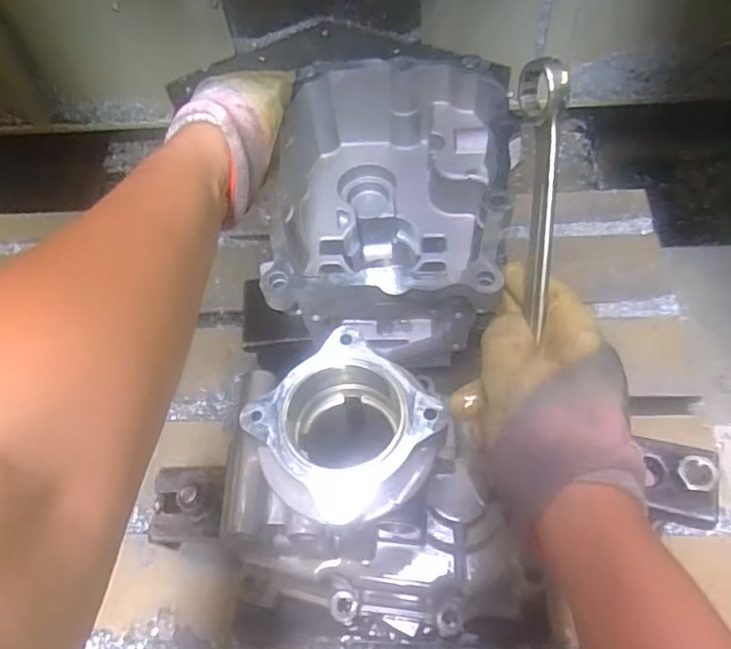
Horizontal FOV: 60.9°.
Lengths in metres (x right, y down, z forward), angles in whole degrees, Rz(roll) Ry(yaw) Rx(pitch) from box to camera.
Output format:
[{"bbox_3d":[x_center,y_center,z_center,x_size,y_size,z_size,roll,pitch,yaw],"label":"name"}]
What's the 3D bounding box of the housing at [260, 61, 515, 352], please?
[{"bbox_3d":[0.021,-0.085,0.503,0.162,0.130,0.223,-1,59,4],"label":"housing"}]

